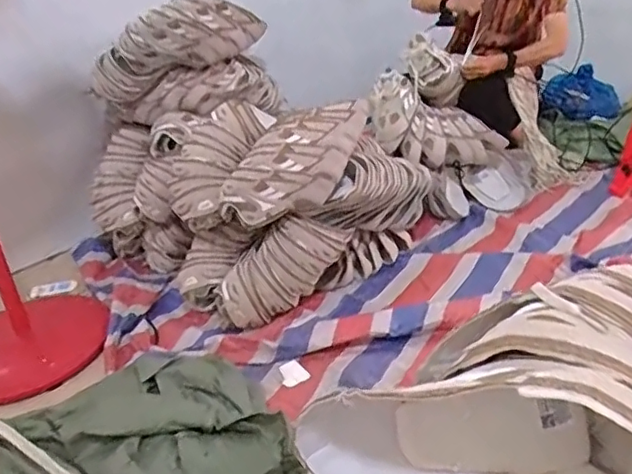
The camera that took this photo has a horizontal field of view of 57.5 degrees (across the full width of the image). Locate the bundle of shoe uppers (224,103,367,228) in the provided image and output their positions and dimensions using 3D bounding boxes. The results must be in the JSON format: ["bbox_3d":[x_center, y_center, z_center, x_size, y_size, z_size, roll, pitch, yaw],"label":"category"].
[{"bbox_3d":[-0.031,-0.197,1.446,0.473,0.170,0.165,-43,41,-23],"label":"bundle of shoe uppers"}]

